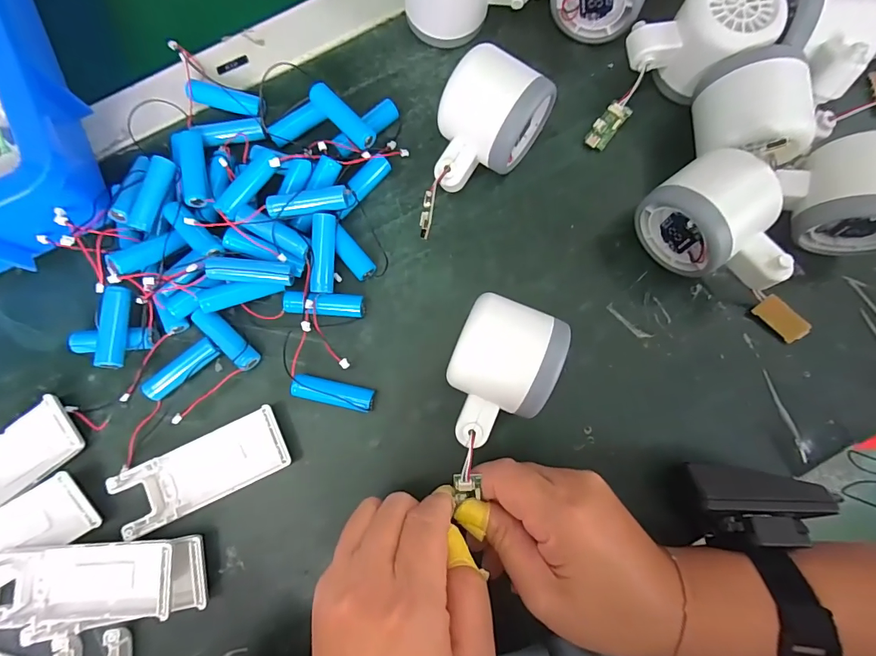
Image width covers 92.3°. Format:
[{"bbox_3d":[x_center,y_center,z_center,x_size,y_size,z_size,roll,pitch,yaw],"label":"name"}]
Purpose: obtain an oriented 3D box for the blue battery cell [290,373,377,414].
[{"bbox_3d":[-0.065,0.041,0.265,0.050,0.016,0.015,13,81,2],"label":"blue battery cell"}]

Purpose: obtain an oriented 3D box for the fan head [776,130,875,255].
[{"bbox_3d":[0.245,-0.082,0.255,0.057,0.050,0.060,10,81,2],"label":"fan head"}]

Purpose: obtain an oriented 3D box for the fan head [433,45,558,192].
[{"bbox_3d":[0.029,-0.128,0.268,0.056,0.056,0.087,38,83,6],"label":"fan head"}]

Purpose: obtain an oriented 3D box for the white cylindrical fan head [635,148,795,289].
[{"bbox_3d":[0.168,-0.058,0.254,0.051,0.056,0.080,-36,83,-5],"label":"white cylindrical fan head"}]

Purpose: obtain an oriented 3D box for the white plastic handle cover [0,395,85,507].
[{"bbox_3d":[-0.269,0.087,0.258,0.099,0.011,0.038,-37,83,-5],"label":"white plastic handle cover"}]

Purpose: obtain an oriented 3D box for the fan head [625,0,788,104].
[{"bbox_3d":[0.166,-0.182,0.274,0.076,0.055,0.052,-27,82,-4],"label":"fan head"}]

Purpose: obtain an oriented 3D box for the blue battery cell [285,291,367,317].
[{"bbox_3d":[-0.074,-0.015,0.271,0.051,0.016,0.015,5,81,1],"label":"blue battery cell"}]

